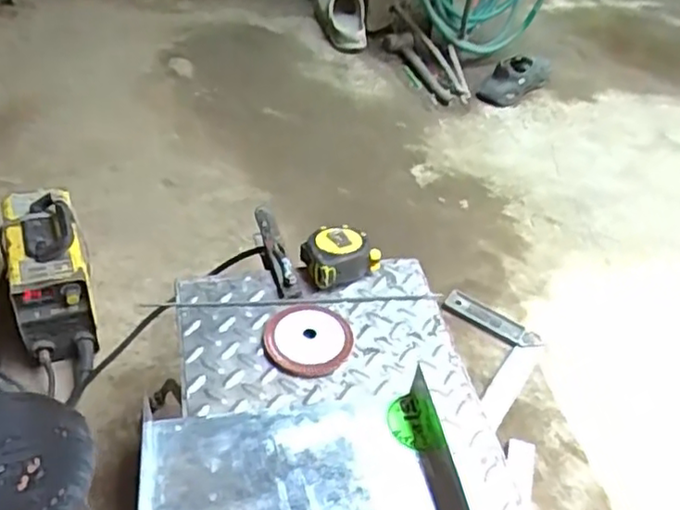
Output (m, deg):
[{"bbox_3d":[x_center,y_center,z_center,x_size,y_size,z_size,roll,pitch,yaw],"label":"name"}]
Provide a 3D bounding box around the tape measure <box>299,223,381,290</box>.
[{"bbox_3d":[-0.004,-0.002,0.817,0.091,0.043,0.079,-19,47,-25],"label":"tape measure"}]

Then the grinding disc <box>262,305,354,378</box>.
[{"bbox_3d":[-0.034,0.090,0.709,0.091,0.011,0.090,3,41,-3],"label":"grinding disc"}]

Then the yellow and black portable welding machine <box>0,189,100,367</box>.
[{"bbox_3d":[-0.458,0.022,1.042,0.117,0.184,0.221,-14,45,-20],"label":"yellow and black portable welding machine"}]

